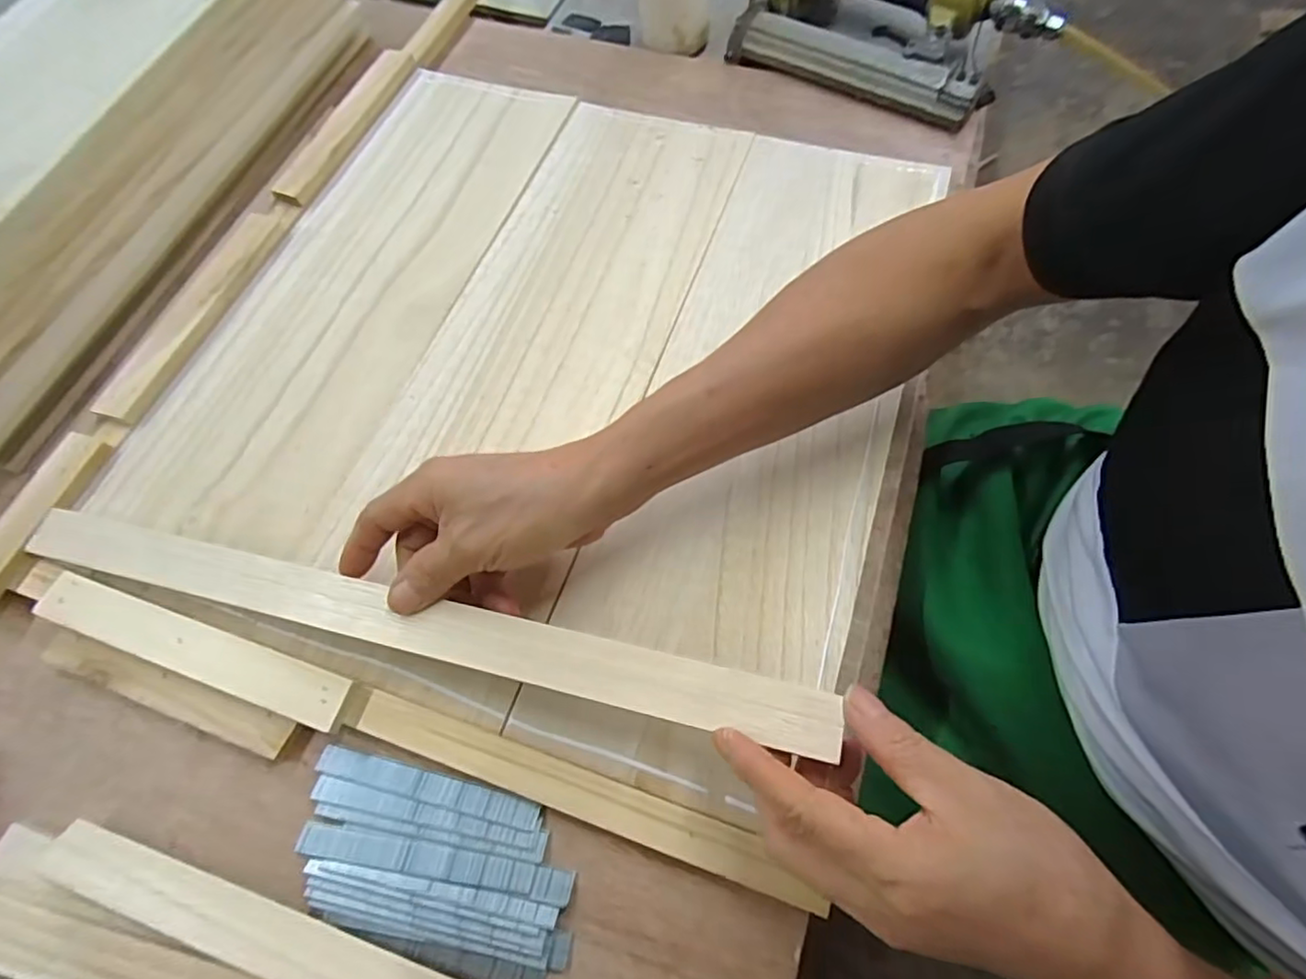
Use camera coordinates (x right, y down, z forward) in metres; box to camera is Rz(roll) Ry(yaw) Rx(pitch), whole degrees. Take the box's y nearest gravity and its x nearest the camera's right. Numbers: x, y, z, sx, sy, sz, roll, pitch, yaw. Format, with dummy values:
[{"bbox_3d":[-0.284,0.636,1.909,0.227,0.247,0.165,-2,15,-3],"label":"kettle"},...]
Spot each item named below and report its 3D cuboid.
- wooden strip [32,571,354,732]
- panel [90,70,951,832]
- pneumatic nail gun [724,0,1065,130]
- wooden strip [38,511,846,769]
[{"bbox_3d":[-0.244,0.083,0.337,0.187,0.007,0.026,16,68,11],"label":"wooden strip"},{"bbox_3d":[-0.067,-0.099,0.421,0.459,0.008,0.461,16,67,10],"label":"panel"},{"bbox_3d":[0.192,-0.395,0.517,0.231,0.055,0.145,31,70,16],"label":"pneumatic nail gun"},{"bbox_3d":[-0.135,0.061,0.317,0.441,0.006,0.029,10,66,13],"label":"wooden strip"}]

